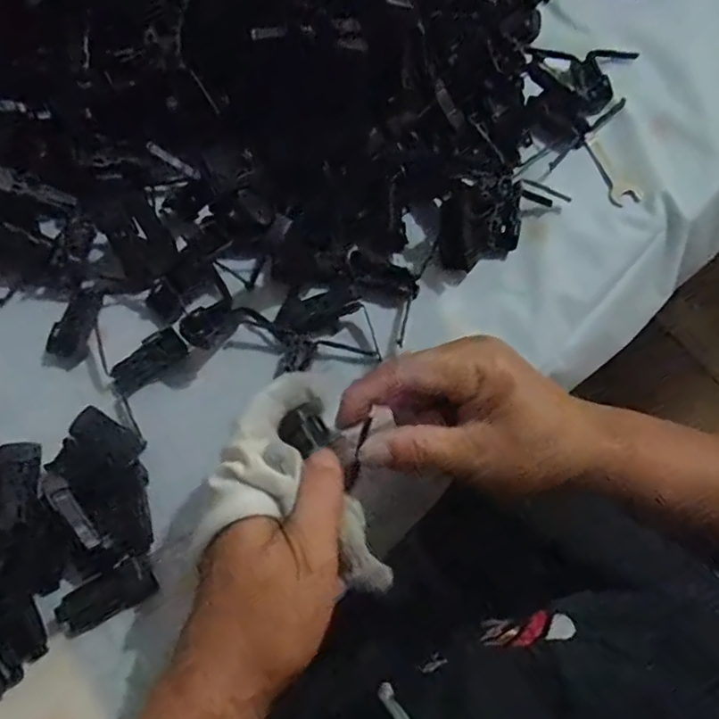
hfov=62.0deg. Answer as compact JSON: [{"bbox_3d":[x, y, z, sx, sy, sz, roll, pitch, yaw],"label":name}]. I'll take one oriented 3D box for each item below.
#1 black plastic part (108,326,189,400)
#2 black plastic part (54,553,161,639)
[{"bbox_3d":[-0.131,0.002,0.366,0.051,0.015,0.018,-35,70,-11],"label":"black plastic part"},{"bbox_3d":[-0.133,0.125,0.316,0.050,0.009,0.021,-29,69,-9],"label":"black plastic part"}]

